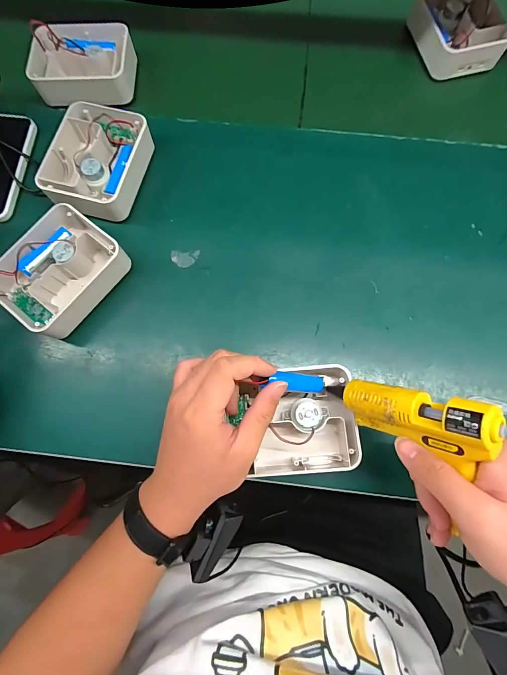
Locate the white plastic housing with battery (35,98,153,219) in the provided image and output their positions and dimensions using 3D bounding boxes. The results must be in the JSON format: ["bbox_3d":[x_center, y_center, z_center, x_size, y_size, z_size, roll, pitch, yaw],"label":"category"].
[{"bbox_3d":[-0.187,-0.212,0.402,0.104,0.046,0.138,13,78,4],"label":"white plastic housing with battery"}]

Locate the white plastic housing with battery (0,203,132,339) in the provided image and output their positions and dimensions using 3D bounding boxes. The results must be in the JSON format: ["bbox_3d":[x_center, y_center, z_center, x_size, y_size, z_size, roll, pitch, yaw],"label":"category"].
[{"bbox_3d":[-0.214,-0.073,0.369,0.104,0.049,0.133,35,81,8],"label":"white plastic housing with battery"}]

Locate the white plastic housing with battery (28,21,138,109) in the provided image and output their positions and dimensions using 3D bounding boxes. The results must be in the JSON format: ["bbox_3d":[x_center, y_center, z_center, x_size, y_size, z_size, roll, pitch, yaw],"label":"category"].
[{"bbox_3d":[-0.230,-0.371,0.444,0.130,0.034,0.106,-5,78,0],"label":"white plastic housing with battery"}]

